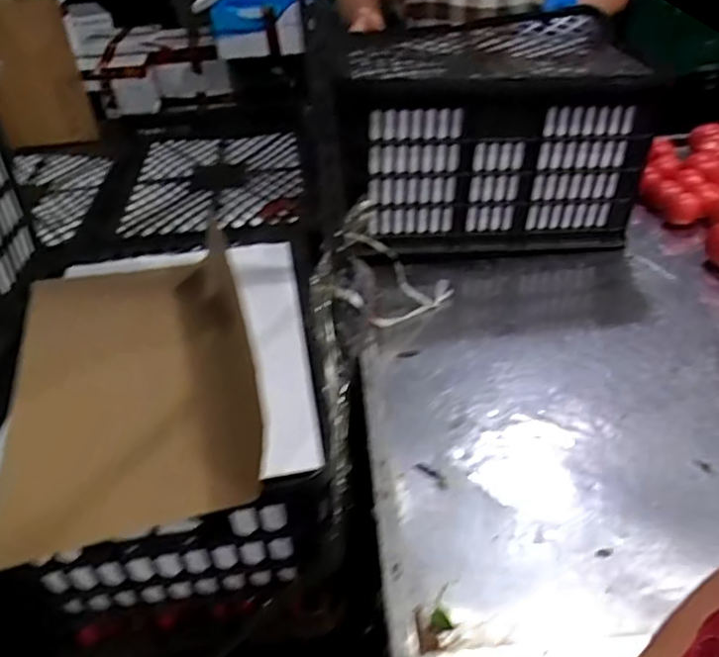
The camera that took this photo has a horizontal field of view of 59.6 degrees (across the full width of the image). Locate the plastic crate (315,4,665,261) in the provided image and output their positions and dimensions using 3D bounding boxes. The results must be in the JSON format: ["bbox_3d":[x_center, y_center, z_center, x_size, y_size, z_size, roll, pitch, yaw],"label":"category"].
[{"bbox_3d":[0.188,-0.333,1.052,0.469,0.294,0.355,-7,37,-6],"label":"plastic crate"}]

